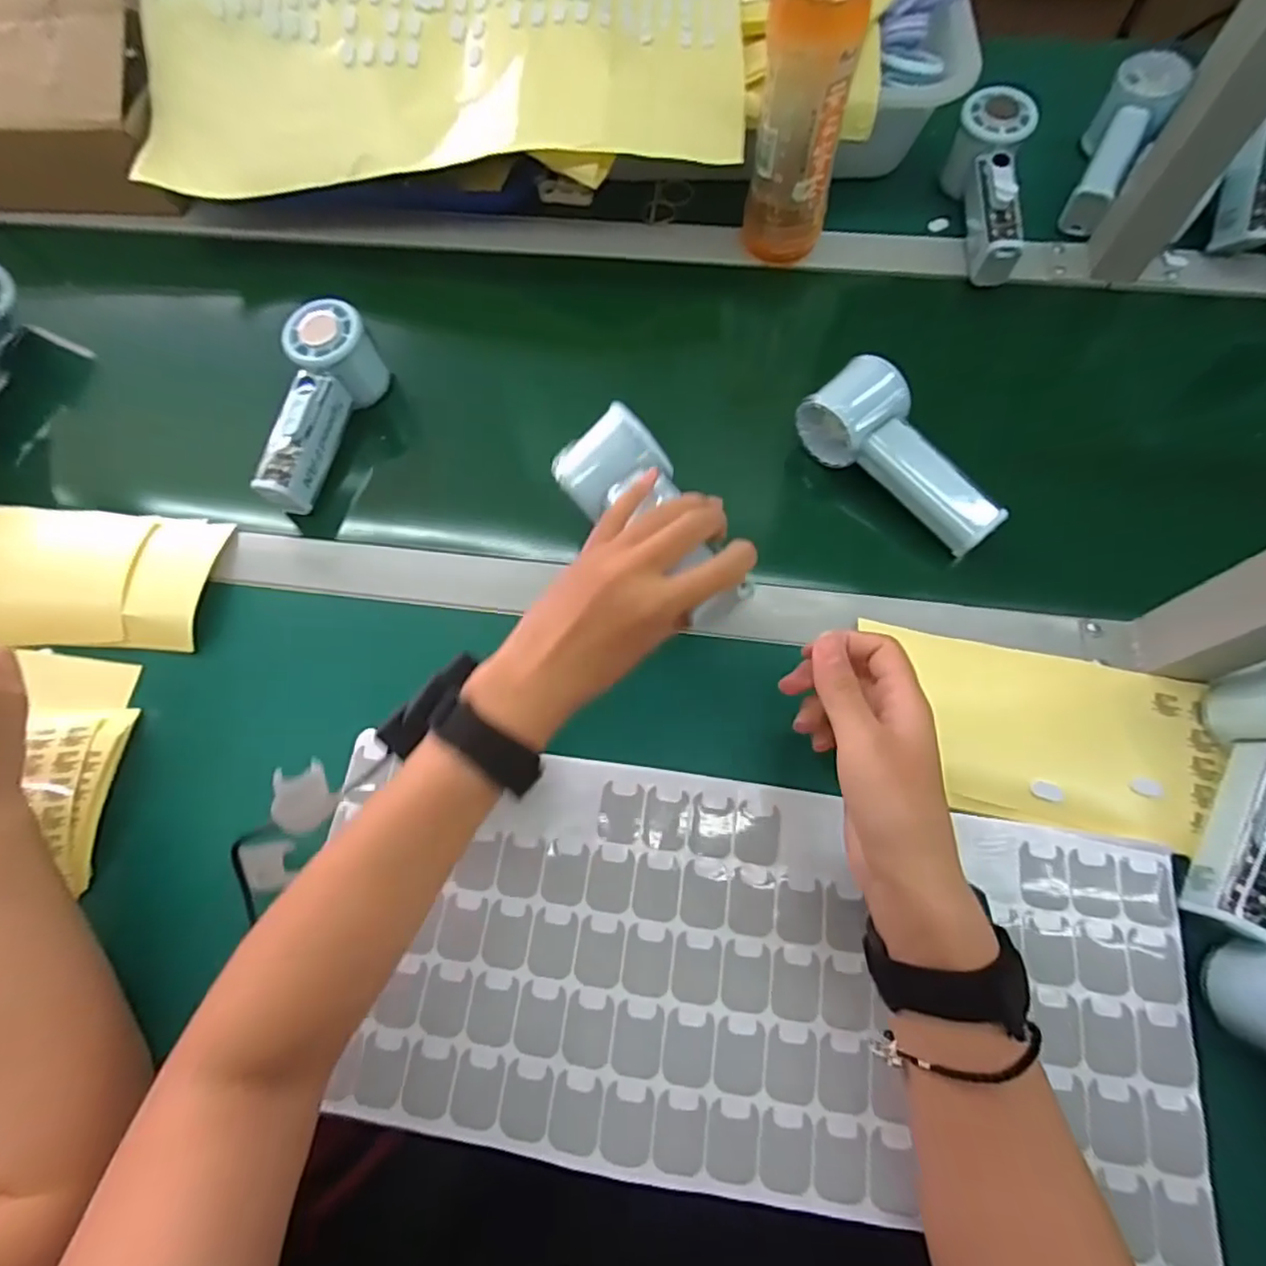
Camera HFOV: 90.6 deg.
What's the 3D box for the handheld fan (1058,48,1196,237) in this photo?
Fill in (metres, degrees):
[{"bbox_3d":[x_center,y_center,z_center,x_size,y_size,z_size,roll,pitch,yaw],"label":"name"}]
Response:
[{"bbox_3d":[0.406,-0.415,0.529,0.049,0.057,0.156,30,74,13],"label":"handheld fan"}]

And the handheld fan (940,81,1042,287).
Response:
[{"bbox_3d":[0.299,-0.367,0.524,0.053,0.059,0.159,0,85,3],"label":"handheld fan"}]

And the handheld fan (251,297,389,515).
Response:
[{"bbox_3d":[-0.237,-0.165,0.476,0.051,0.059,0.155,13,83,8],"label":"handheld fan"}]

